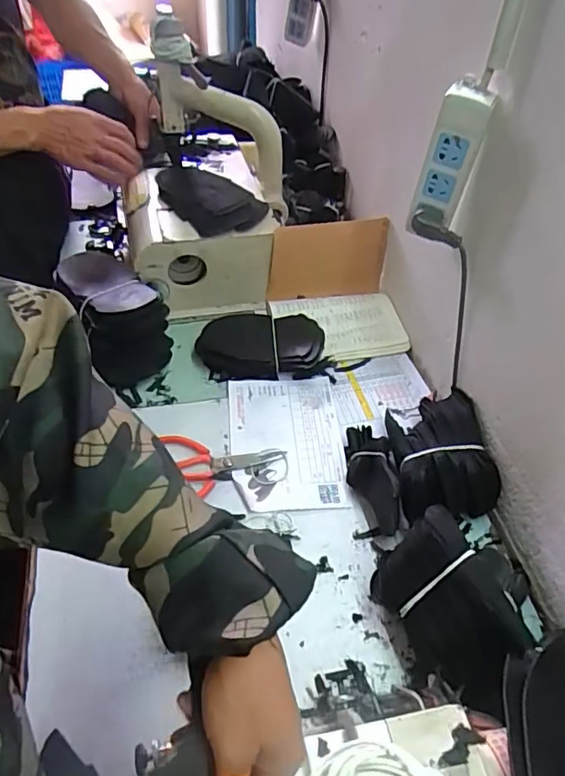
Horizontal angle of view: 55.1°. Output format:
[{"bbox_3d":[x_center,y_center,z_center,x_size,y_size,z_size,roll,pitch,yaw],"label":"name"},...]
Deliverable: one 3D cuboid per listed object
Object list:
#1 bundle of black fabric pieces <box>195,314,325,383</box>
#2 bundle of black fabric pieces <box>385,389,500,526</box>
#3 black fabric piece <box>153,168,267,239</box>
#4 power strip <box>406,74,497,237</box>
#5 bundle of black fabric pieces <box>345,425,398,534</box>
[{"bbox_3d":[-0.033,-0.070,0.800,0.186,0.048,0.109,-2,48,-4],"label":"bundle of black fabric pieces"},{"bbox_3d":[0.187,0.085,0.673,0.122,0.073,0.162,-6,49,-8],"label":"bundle of black fabric pieces"},{"bbox_3d":[-0.116,-0.295,0.825,0.117,0.025,0.189,-29,55,-26],"label":"black fabric piece"},{"bbox_3d":[0.185,-0.253,0.604,0.055,0.155,0.023,6,48,3],"label":"power strip"},{"bbox_3d":[0.108,0.107,0.659,0.056,0.044,0.142,4,48,1],"label":"bundle of black fabric pieces"}]

